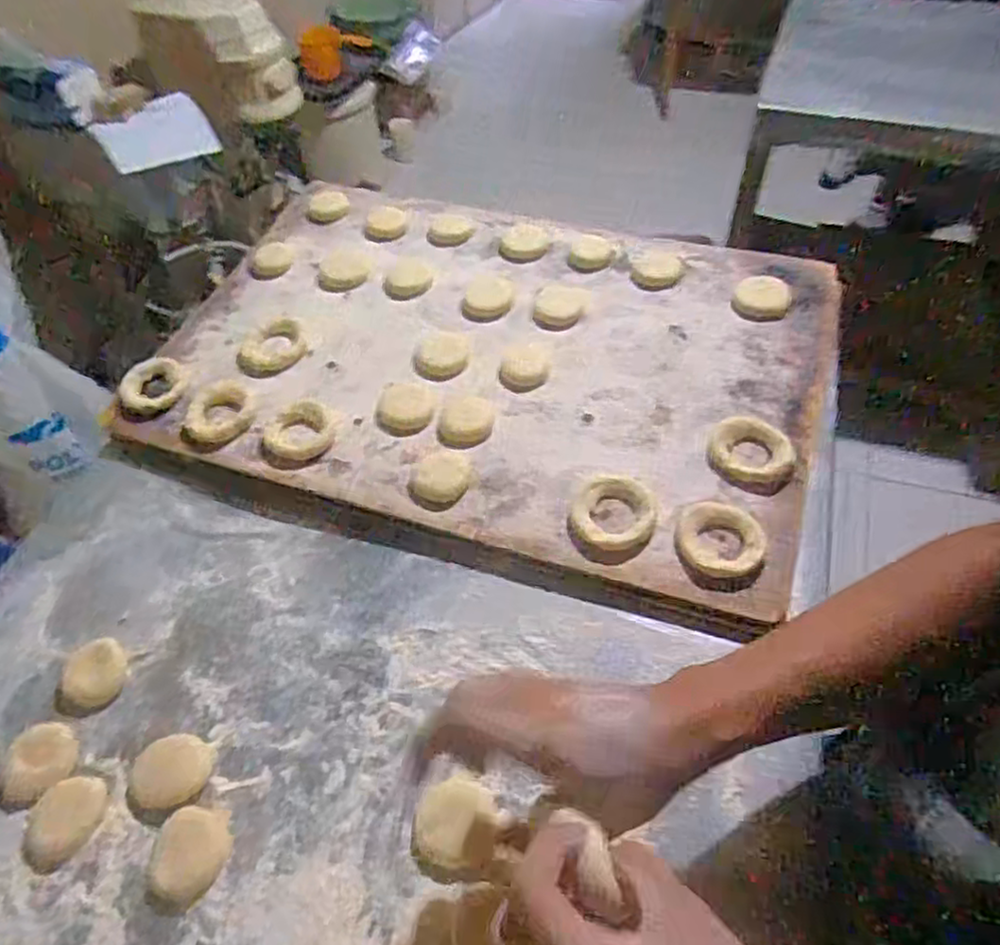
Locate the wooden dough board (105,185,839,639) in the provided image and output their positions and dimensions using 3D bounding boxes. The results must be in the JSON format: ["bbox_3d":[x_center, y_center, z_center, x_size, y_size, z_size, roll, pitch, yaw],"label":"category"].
[{"bbox_3d":[-0.011,-0.124,0.710,0.612,0.025,0.440,15,57,14],"label":"wooden dough board"}]

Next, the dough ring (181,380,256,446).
[{"bbox_3d":[-0.261,-0.054,0.662,0.066,0.013,0.066,-2,54,3],"label":"dough ring"}]

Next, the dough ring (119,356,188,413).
[{"bbox_3d":[-0.331,-0.085,0.690,0.060,0.015,0.061,-2,54,3],"label":"dough ring"}]

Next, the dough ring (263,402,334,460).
[{"bbox_3d":[-0.181,-0.037,0.645,0.059,0.009,0.060,-2,54,3],"label":"dough ring"}]

